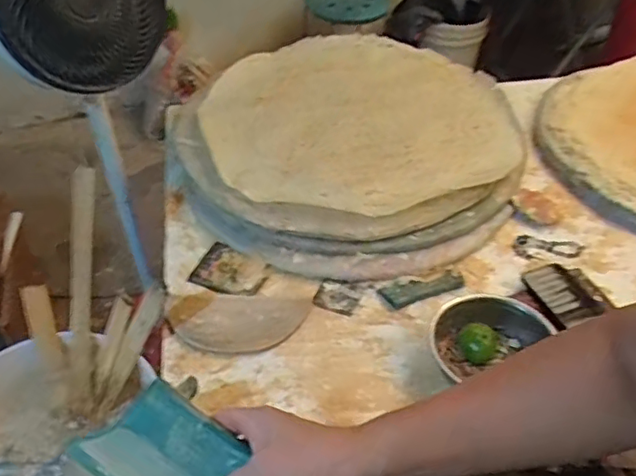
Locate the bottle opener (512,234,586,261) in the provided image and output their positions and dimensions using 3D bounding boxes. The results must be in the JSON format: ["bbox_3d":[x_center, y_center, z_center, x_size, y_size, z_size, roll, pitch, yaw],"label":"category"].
[{"bbox_3d":[0.378,0.020,0.981,0.111,0.007,0.057,10,46,9],"label":"bottle opener"}]

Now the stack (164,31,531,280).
[{"bbox_3d":[0.060,-0.194,1.128,0.641,0.076,0.631,-26,51,-25],"label":"stack"}]

